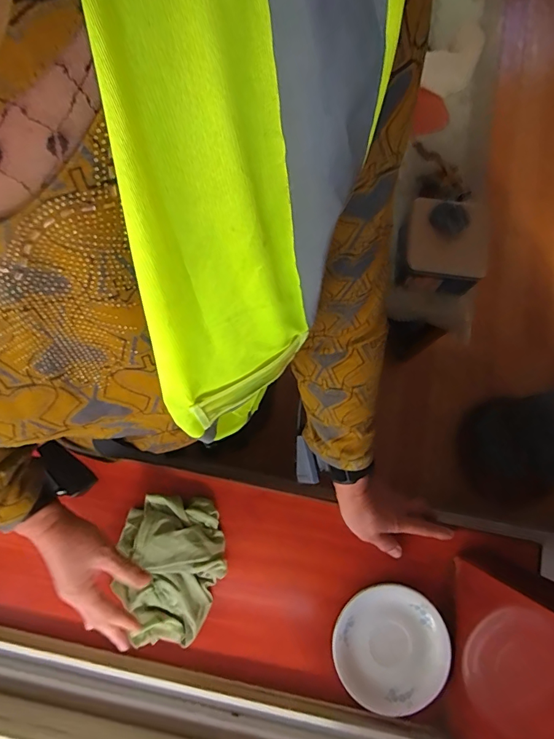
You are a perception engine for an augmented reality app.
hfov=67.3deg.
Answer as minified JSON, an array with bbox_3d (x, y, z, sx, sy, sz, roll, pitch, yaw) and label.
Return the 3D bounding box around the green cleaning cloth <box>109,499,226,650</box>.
[{"bbox_3d":[-0.137,0.255,0.537,0.134,0.032,0.173,-5,78,-1],"label":"green cleaning cloth"}]

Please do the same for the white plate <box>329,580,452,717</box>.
[{"bbox_3d":[0.144,0.350,0.528,0.141,0.017,0.137,-32,79,-6],"label":"white plate"}]

